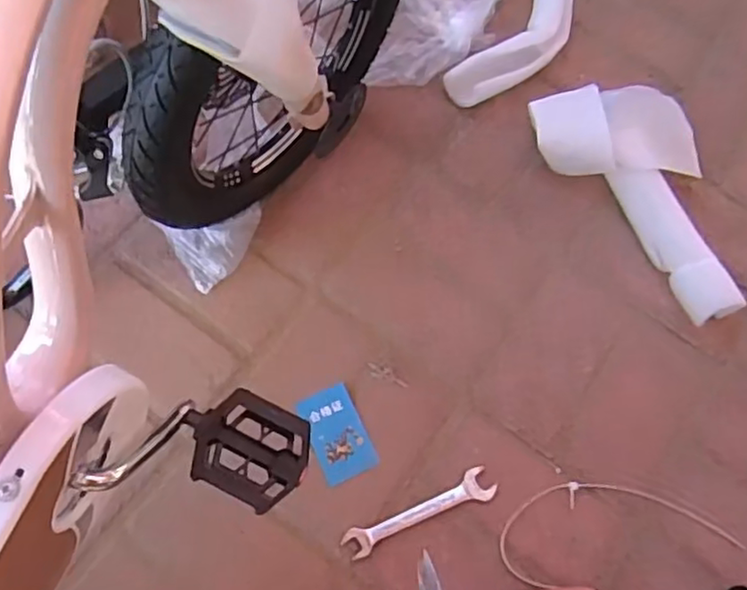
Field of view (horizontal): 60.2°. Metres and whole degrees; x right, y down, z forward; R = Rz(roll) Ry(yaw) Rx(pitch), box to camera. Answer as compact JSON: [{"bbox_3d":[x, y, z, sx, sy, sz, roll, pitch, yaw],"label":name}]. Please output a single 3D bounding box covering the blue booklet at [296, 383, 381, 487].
[{"bbox_3d":[-0.036,0.139,0.645,0.056,0.004,0.088,-22,74,-16],"label":"blue booklet"}]

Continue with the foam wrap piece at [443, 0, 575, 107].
[{"bbox_3d":[0.183,-0.316,0.806,0.087,0.053,0.227,36,72,10],"label":"foam wrap piece"}]

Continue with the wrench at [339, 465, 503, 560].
[{"bbox_3d":[0.046,0.208,0.618,0.153,0.013,0.031,-21,70,-10],"label":"wrench"}]

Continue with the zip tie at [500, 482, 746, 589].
[{"bbox_3d":[0.237,0.224,0.634,0.234,0.005,0.091,-10,69,-6],"label":"zip tie"}]

